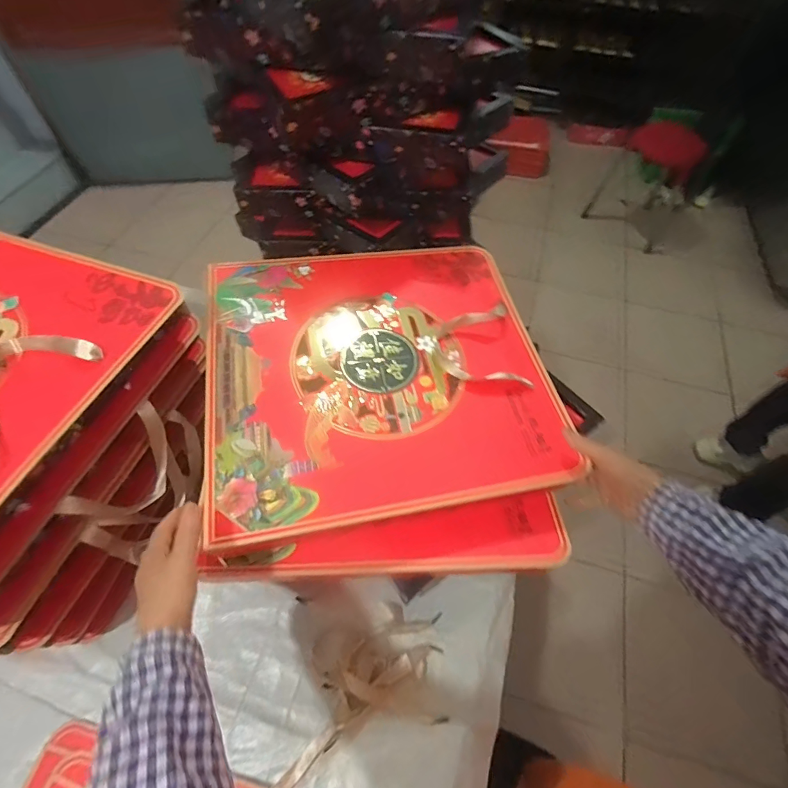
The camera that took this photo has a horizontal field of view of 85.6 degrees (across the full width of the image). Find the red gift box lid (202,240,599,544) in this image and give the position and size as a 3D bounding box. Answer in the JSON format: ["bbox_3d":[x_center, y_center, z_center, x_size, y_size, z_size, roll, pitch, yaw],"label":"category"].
[{"bbox_3d":[-0.021,-0.042,0.599,0.457,0.053,0.428,-8,57,-8],"label":"red gift box lid"}]

